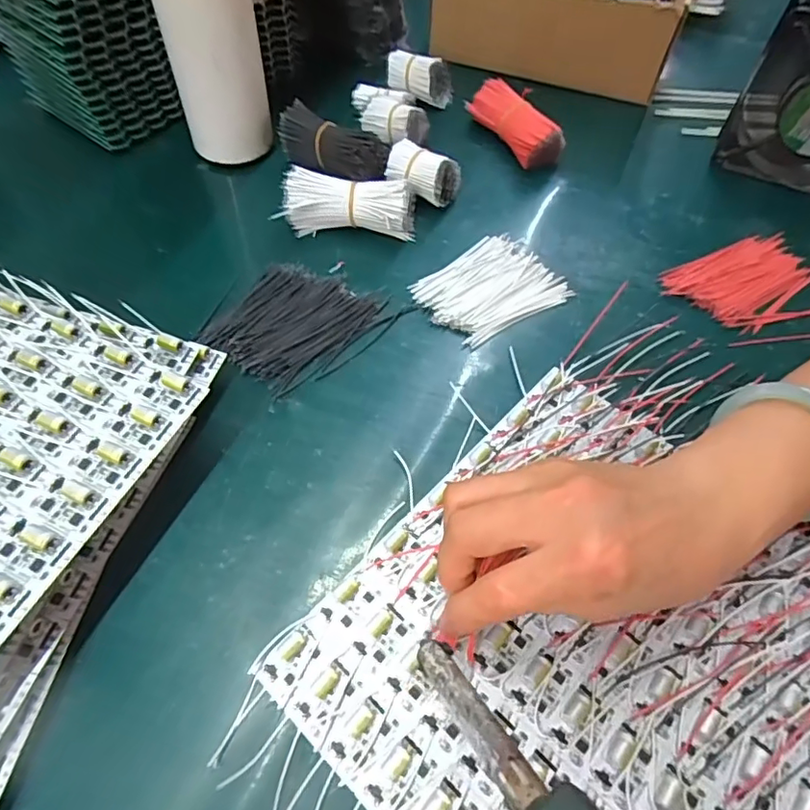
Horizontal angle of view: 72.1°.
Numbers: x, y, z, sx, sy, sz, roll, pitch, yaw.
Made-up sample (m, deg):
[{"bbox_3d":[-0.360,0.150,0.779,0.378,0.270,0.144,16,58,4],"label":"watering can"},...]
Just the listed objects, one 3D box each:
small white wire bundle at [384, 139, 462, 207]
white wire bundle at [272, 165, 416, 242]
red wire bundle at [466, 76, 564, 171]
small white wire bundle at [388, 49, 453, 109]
[{"bbox_3d":[0.013,-0.174,0.424,0.052,0.035,0.027,22,60,10],"label":"small white wire bundle"},{"bbox_3d":[-0.040,-0.146,0.405,0.094,0.033,0.038,2,59,-2],"label":"white wire bundle"},{"bbox_3d":[0.094,-0.234,0.465,0.038,0.036,0.090,-33,66,-21],"label":"red wire bundle"},{"bbox_3d":[0.014,-0.287,0.491,0.057,0.032,0.030,2,59,-2],"label":"small white wire bundle"}]

